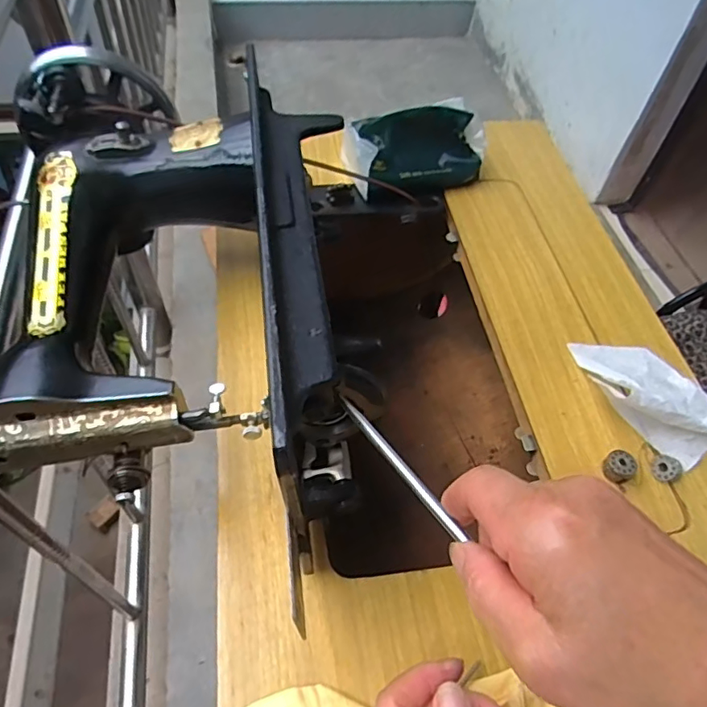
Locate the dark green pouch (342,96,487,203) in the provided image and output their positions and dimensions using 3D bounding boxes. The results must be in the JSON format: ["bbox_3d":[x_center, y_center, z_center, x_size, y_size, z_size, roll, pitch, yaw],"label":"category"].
[{"bbox_3d":[0.075,-0.229,0.613,0.158,0.095,0.043,-12,20,-13],"label":"dark green pouch"}]

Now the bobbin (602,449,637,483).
[{"bbox_3d":[0.209,0.088,0.429,0.021,0.014,0.022,3,54,-3],"label":"bobbin"}]

